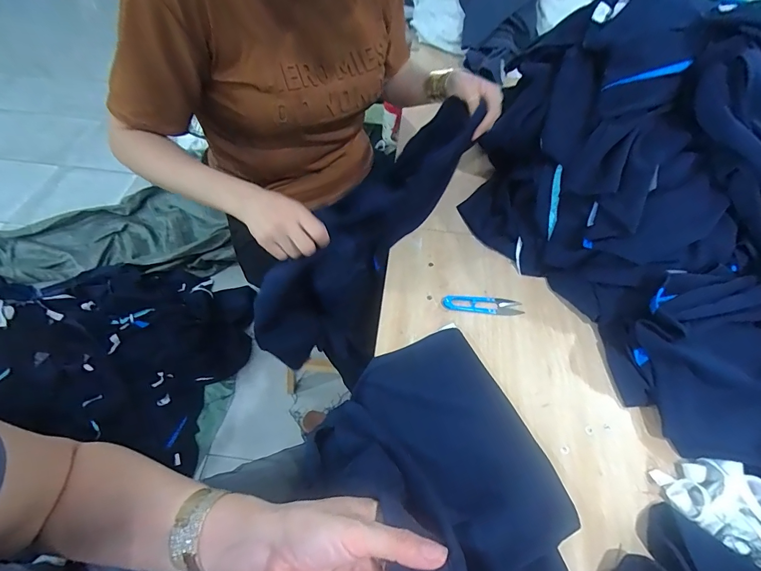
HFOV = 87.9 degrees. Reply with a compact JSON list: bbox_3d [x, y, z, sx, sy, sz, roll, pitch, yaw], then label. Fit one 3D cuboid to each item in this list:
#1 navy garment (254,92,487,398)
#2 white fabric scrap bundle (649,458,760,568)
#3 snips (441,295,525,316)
[{"bbox_3d":[-0.021,-0.056,0.614,0.121,0.211,0.502,41,105,24],"label":"navy garment"},{"bbox_3d":[0.392,0.249,0.432,0.097,0.042,0.116,-15,56,-13],"label":"white fabric scrap bundle"},{"bbox_3d":[0.157,0.030,0.609,0.121,0.006,0.028,4,54,0],"label":"snips"}]

